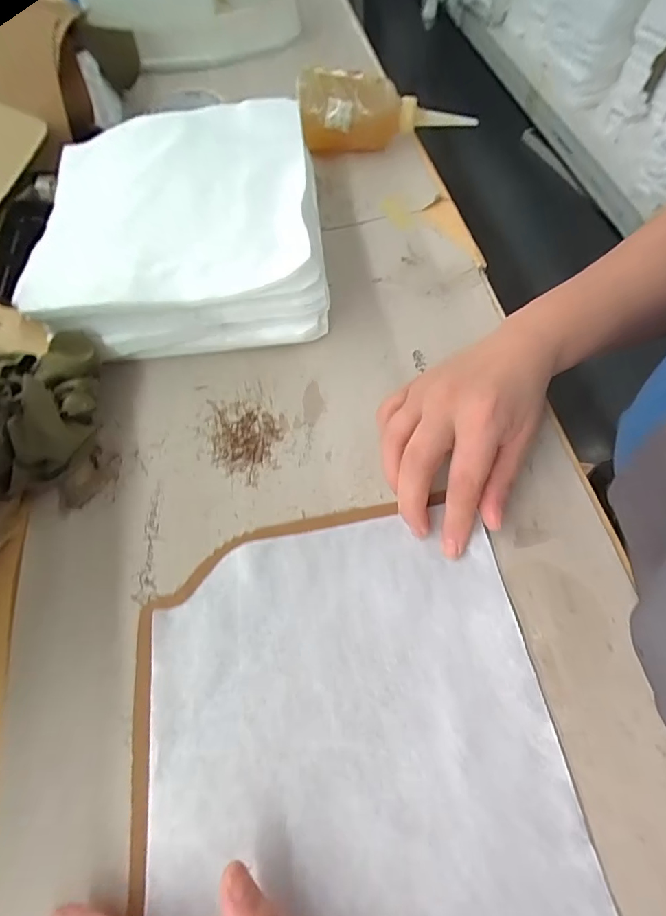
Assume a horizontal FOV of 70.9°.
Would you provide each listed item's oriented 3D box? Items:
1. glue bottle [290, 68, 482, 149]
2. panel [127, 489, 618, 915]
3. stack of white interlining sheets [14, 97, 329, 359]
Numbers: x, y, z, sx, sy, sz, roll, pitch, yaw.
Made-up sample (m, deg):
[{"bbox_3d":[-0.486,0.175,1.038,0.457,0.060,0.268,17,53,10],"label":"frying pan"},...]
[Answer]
[{"bbox_3d":[0.053,-0.336,0.462,0.175,0.056,0.039,-4,62,-13],"label":"glue bottle"},{"bbox_3d":[0.003,0.143,0.249,0.215,0.008,0.229,-11,63,-2],"label":"panel"},{"bbox_3d":[-0.119,-0.195,0.393,0.213,0.070,0.227,-7,63,0],"label":"stack of white interlining sheets"}]

